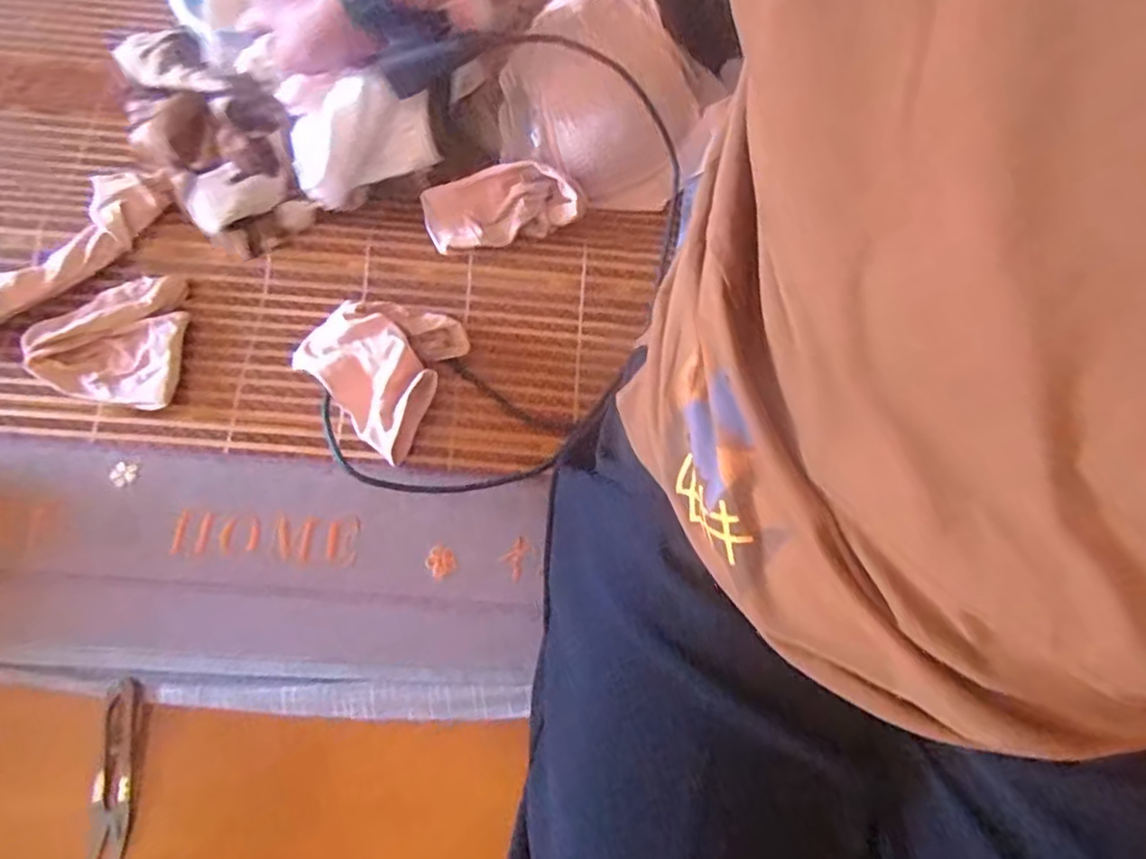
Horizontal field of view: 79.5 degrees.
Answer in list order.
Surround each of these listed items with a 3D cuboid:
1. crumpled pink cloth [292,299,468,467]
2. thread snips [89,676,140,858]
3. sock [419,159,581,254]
[{"bbox_3d":[-0.137,-0.054,0.511,0.110,0.036,0.107,40,72,14],"label":"crumpled pink cloth"},{"bbox_3d":[-0.282,0.211,0.425,0.026,0.010,0.106,-7,68,-4],"label":"thread snips"},{"bbox_3d":[-0.061,-0.181,0.557,0.115,0.048,0.058,-20,70,-9],"label":"sock"}]

